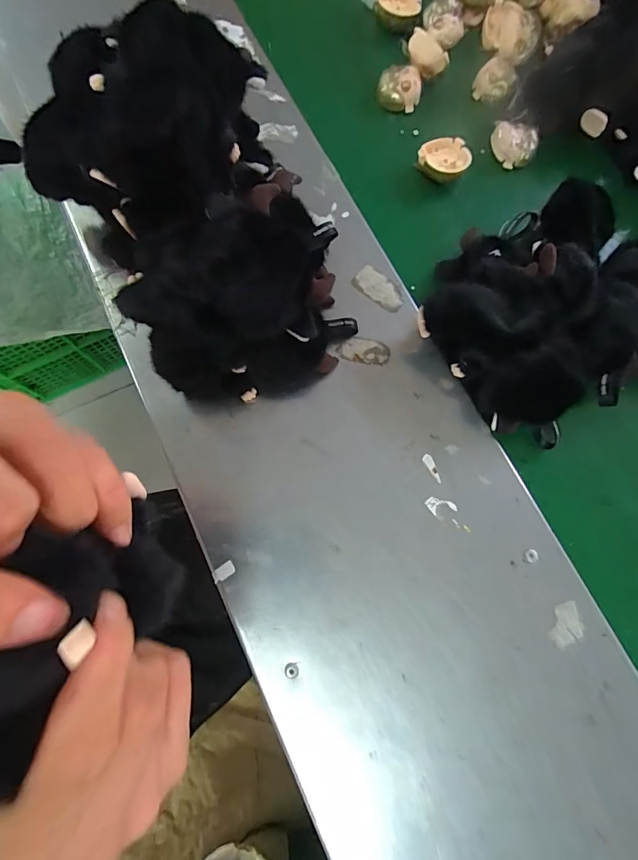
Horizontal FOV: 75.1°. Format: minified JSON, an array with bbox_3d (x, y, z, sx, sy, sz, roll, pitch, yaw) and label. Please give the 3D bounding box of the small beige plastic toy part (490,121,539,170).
[{"bbox_3d":[0.204,-0.301,0.438,0.047,0.033,0.043,23,75,4],"label":"small beige plastic toy part"}]

